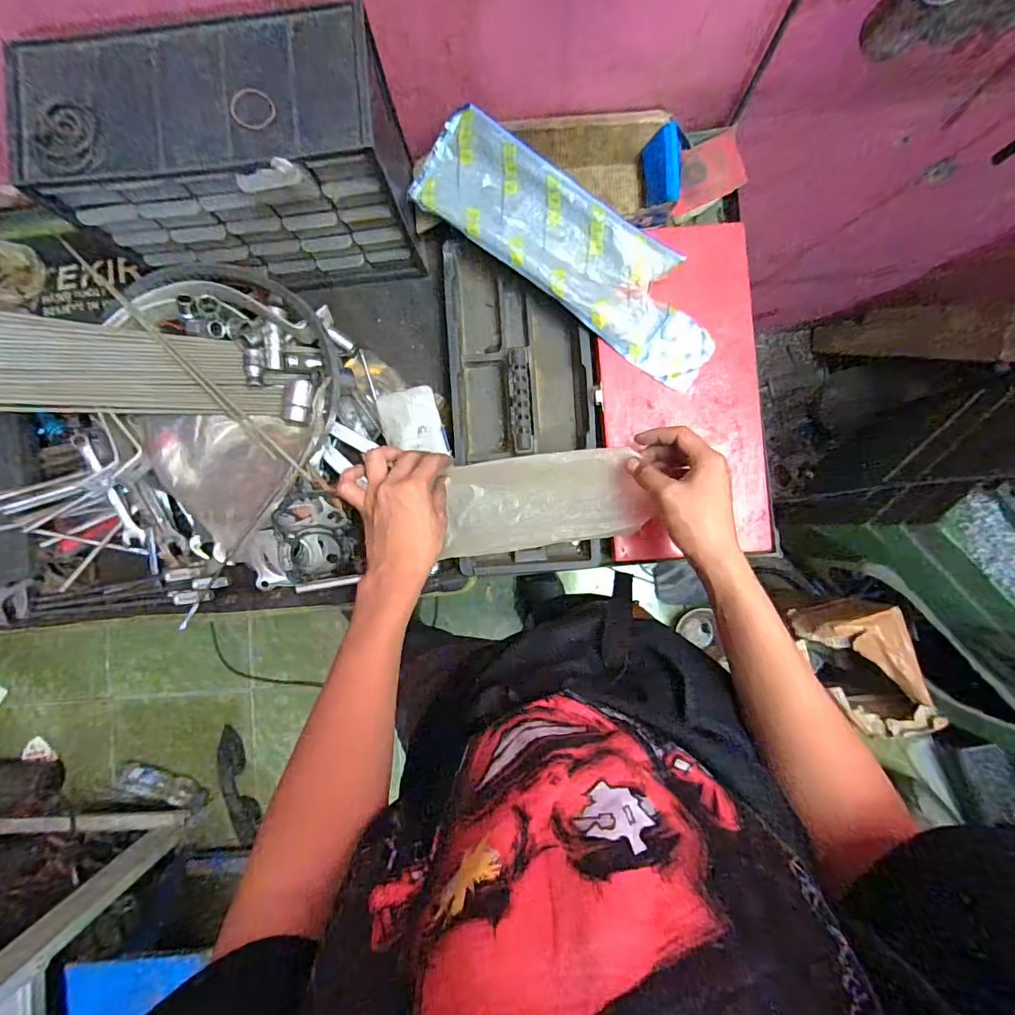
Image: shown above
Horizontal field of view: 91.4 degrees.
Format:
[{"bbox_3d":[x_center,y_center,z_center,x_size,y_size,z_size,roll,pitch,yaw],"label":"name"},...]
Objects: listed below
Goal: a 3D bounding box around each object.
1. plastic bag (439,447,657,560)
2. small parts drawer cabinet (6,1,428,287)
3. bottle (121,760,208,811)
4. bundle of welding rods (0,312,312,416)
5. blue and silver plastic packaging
[{"bbox_3d":[0.038,-0.007,0.531,0.213,0.018,0.098,-8,88,11],"label":"plastic bag"},{"bbox_3d":[-0.249,-0.325,0.491,0.288,0.199,0.134,-7,88,1],"label":"small parts drawer cabinet"},{"bbox_3d":[-0.920,0.752,1.336,0.220,0.076,0.071,26,89,2],"label":"bottle"},{"bbox_3d":[-0.396,-0.143,0.512,0.319,0.029,0.091,1,88,-15],"label":"bundle of welding rods"},{"bbox_3d":[0.077,-0.275,0.535,0.362,0.017,0.110,35,100,-7],"label":"blue and silver plastic packaging"}]

